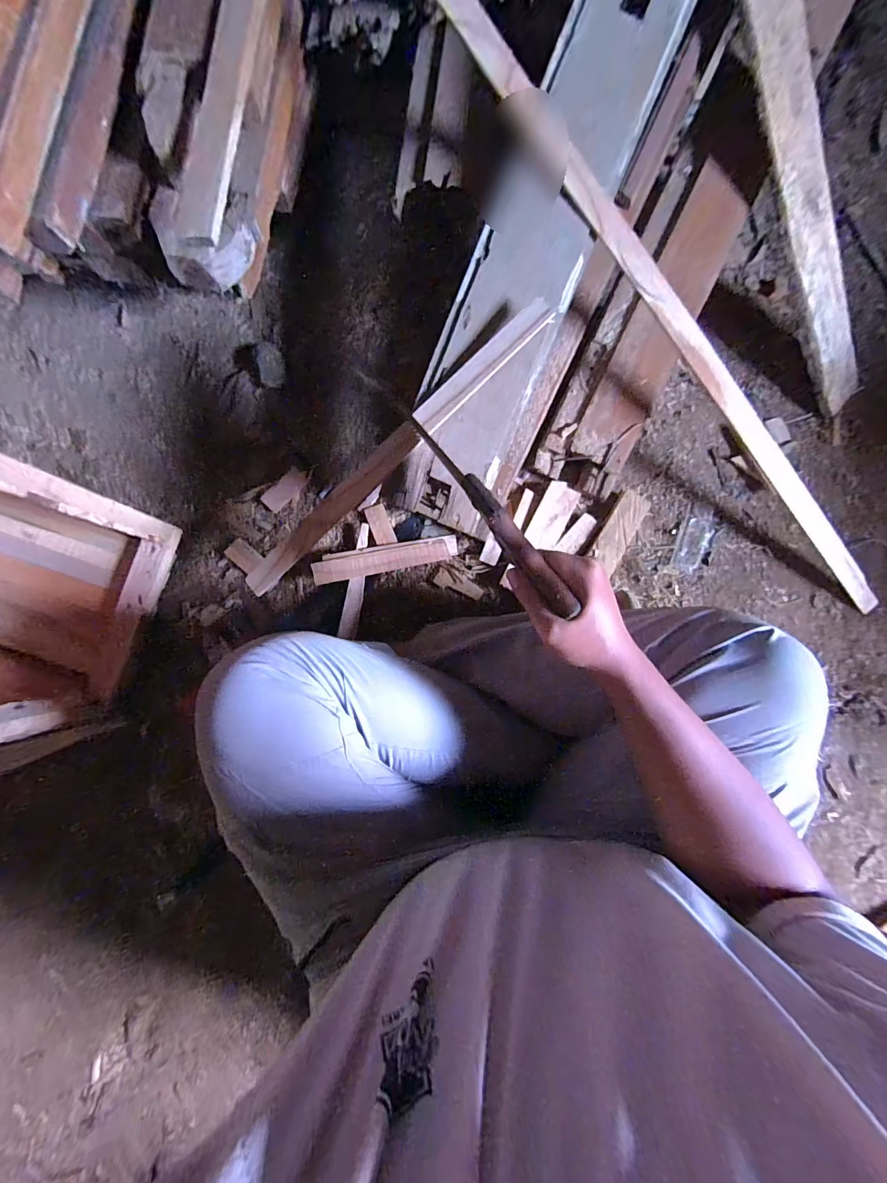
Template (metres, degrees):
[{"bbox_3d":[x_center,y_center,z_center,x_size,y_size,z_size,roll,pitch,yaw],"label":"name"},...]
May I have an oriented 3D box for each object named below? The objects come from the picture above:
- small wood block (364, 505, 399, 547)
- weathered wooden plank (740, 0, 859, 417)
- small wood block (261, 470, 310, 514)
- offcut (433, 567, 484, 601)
[{"bbox_3d":[-0.104,-0.110,0.685,0.034,0.007,0.077,-21,74,-5],"label":"small wood block"},{"bbox_3d":[0.541,-0.602,0.614,0.126,0.021,0.667,-33,110,-5],"label":"weathered wooden plank"},{"bbox_3d":[-0.266,-0.171,0.694,0.035,0.007,0.082,43,84,1],"label":"small wood block"},{"bbox_3d":[0.025,-0.010,0.673,0.080,0.009,0.028,25,84,-1],"label":"offcut"}]

